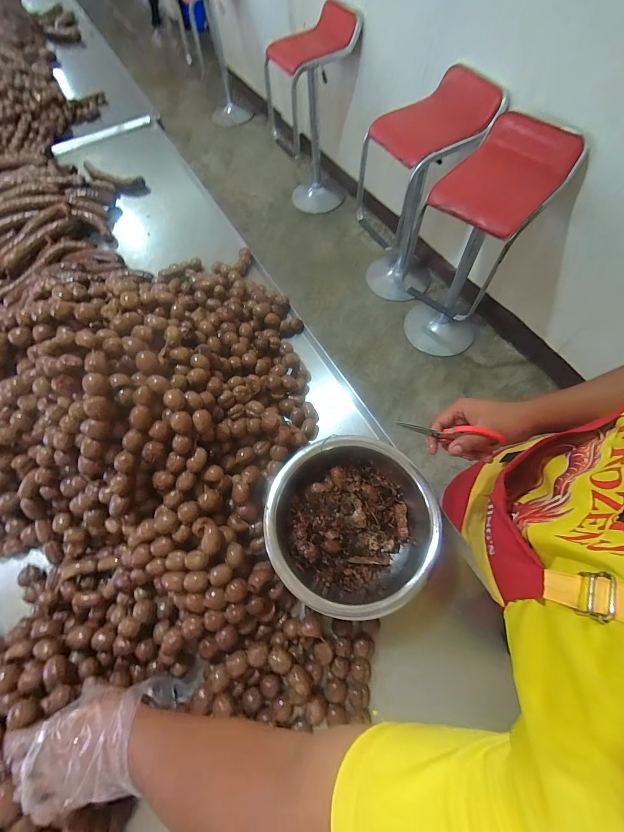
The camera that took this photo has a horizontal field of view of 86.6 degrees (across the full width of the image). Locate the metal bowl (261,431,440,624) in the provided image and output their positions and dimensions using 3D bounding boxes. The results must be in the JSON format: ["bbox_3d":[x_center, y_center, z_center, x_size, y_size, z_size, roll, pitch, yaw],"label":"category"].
[{"bbox_3d":[0.068,0.187,0.598,0.286,0.090,0.275,-1,65,2],"label":"metal bowl"}]

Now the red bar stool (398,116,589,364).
[{"bbox_3d":[0.700,-0.681,1.505,0.369,0.880,0.473,39,72,20],"label":"red bar stool"}]

